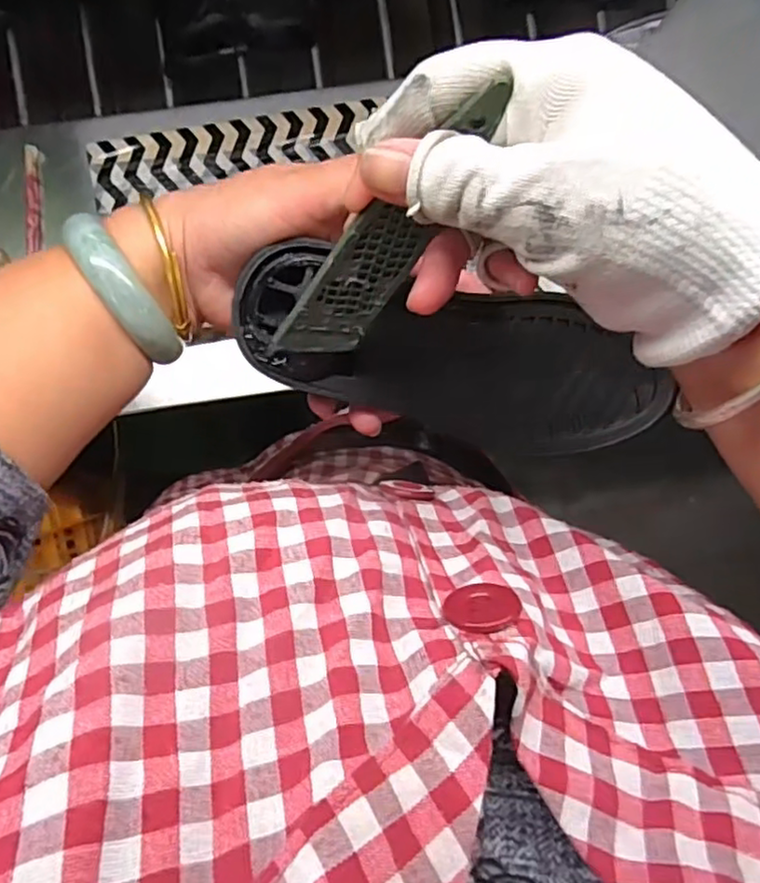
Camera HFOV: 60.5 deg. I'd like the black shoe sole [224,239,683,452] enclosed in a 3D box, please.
[{"bbox_3d":[0.037,-0.035,0.292,0.193,0.028,0.066,10,90,-16],"label":"black shoe sole"}]

